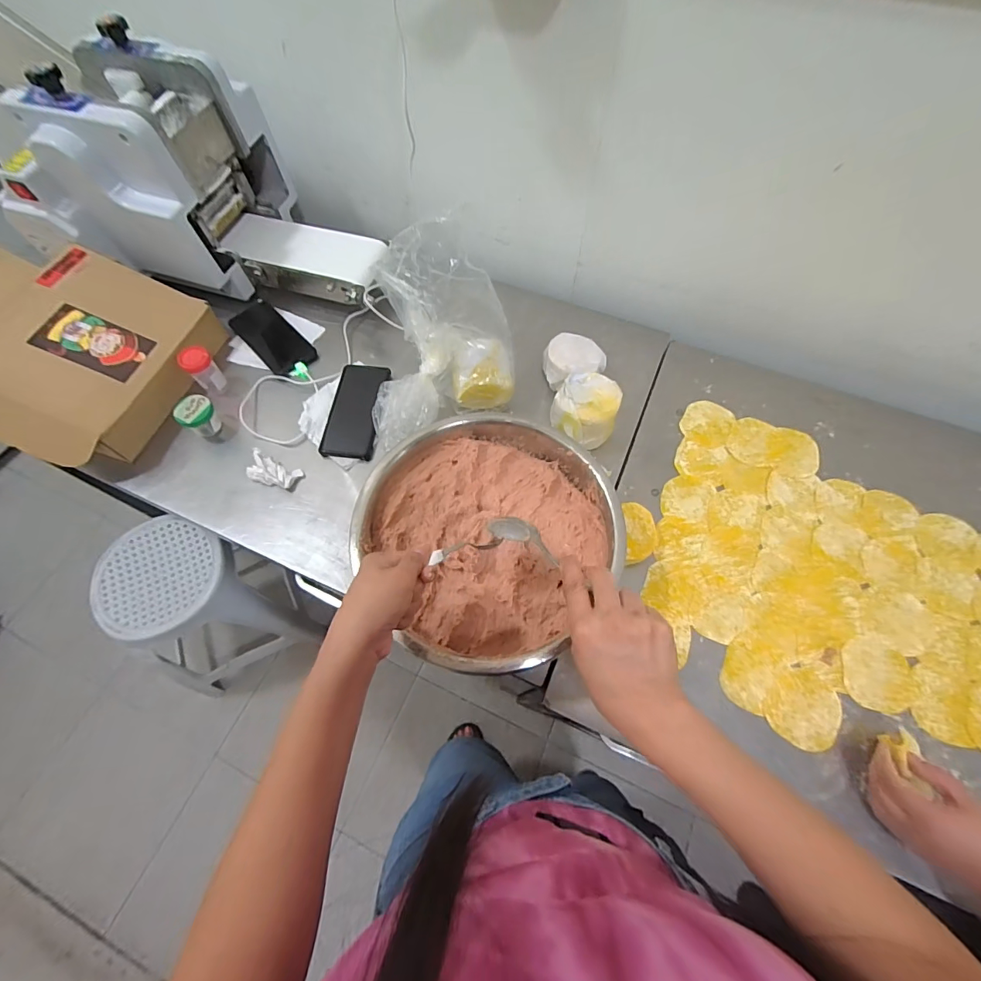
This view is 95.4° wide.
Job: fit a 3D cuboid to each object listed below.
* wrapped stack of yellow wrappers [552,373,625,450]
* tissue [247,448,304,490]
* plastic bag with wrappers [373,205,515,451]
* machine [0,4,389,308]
[{"bbox_3d":[0.137,-0.111,0.644,0.091,0.084,0.097,21,66,11],"label":"wrapped stack of yellow wrappers"},{"bbox_3d":[-0.313,-0.026,0.642,0.070,0.030,0.041,19,66,10],"label":"tissue"},{"bbox_3d":[-0.080,-0.204,0.617,0.233,0.234,0.143,-23,65,-10],"label":"plastic bag with wrappers"},{"bbox_3d":[-0.482,-0.501,0.690,0.551,0.315,0.263,3,64,2],"label":"machine"}]

